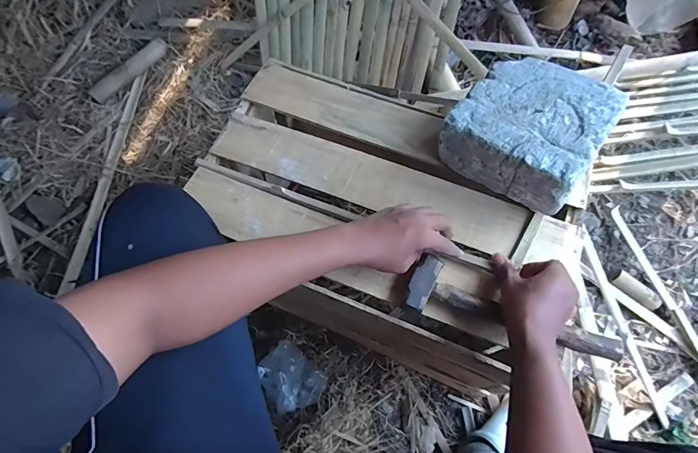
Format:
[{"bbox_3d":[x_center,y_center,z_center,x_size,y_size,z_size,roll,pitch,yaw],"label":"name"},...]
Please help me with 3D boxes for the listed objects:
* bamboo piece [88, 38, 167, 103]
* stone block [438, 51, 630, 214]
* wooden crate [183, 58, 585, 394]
[{"bbox_3d":[-0.587,-0.420,1.063,0.047,0.030,0.234,37,72,16],"label":"bamboo piece"},{"bbox_3d":[0.266,-0.149,0.583,0.200,0.089,0.194,34,72,15],"label":"stone block"},{"bbox_3d":[0.040,0.013,0.740,0.574,0.345,0.383,24,72,8],"label":"wooden crate"}]

